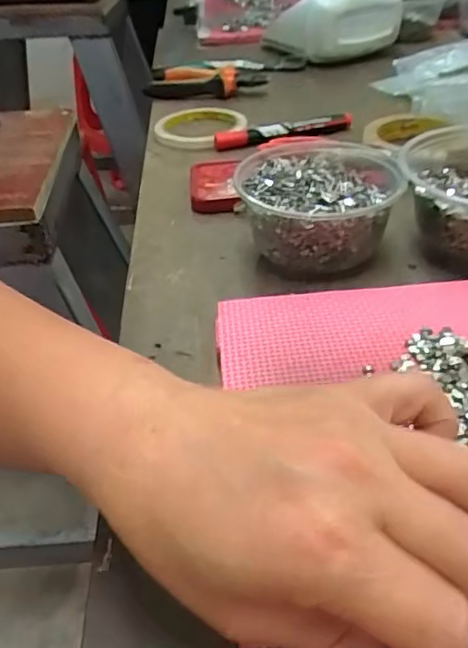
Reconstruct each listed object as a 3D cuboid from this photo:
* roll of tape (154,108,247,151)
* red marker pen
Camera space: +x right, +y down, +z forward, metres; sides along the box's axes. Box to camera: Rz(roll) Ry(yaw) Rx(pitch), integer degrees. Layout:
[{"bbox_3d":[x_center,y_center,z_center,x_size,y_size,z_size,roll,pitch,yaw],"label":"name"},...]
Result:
[{"bbox_3d":[-0.036,-0.214,0.640,0.096,0.016,0.101,-2,39,1],"label":"roll of tape"},{"bbox_3d":[0.053,-0.199,0.608,0.147,0.019,0.022,-12,39,-11],"label":"red marker pen"}]

